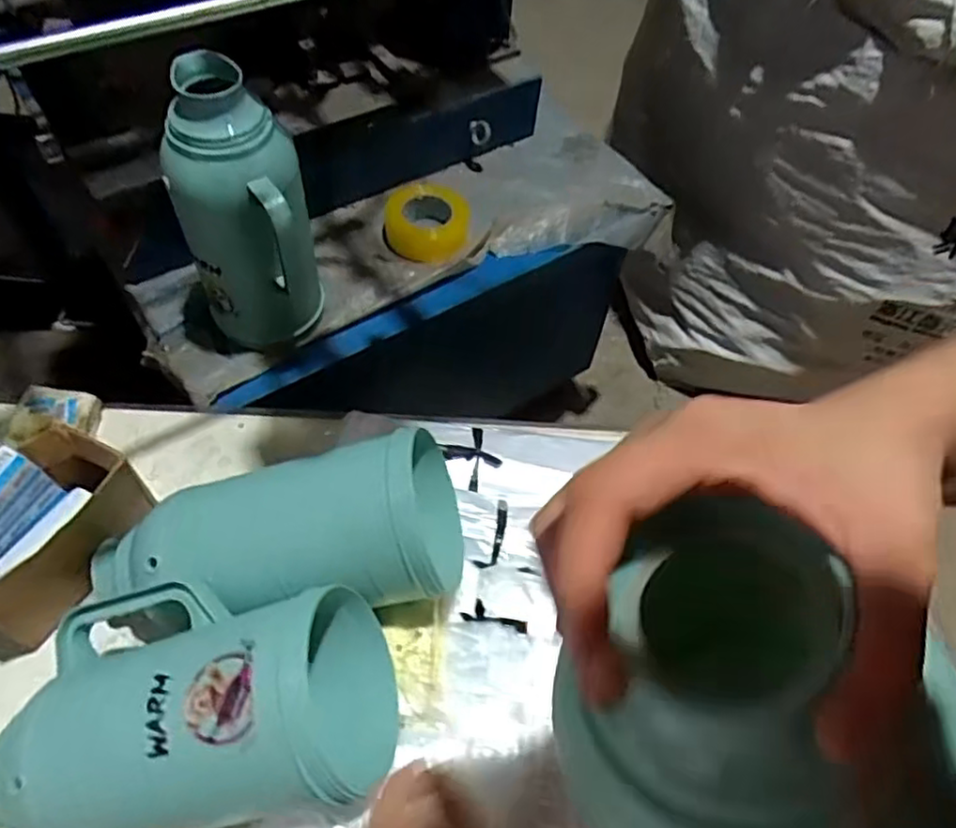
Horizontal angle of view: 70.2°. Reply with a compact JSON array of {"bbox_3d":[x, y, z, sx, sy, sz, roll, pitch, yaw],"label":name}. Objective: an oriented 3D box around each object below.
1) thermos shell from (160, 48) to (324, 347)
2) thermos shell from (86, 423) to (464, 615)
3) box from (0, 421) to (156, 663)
[{"bbox_3d":[-0.276,-0.221,0.827,0.145,0.341,0.126,-15,59,-15],"label":"thermos shell"},{"bbox_3d":[-0.192,0.119,0.638,0.351,0.134,0.142,-6,57,-9],"label":"thermos shell"},{"bbox_3d":[-0.439,0.124,0.676,0.120,0.105,0.196,24,58,11],"label":"box"}]

